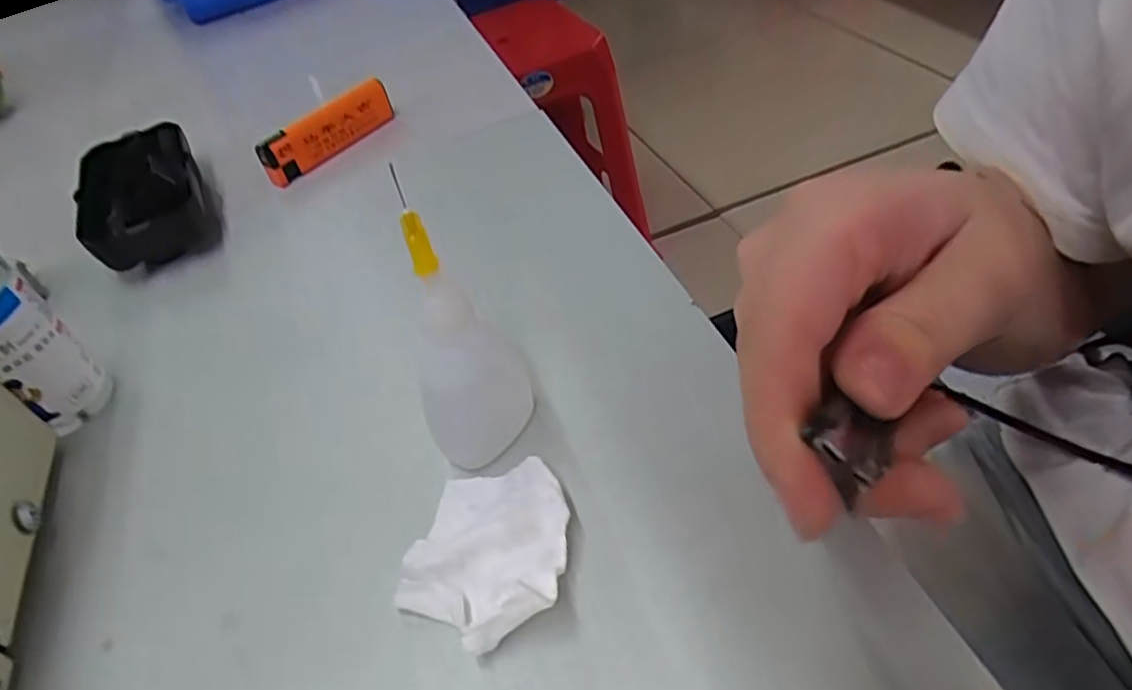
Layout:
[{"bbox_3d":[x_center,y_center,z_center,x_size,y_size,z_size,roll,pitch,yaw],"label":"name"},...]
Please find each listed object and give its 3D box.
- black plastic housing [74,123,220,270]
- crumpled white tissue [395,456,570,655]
[{"bbox_3d":[-0.211,-0.076,0.347,0.054,0.037,0.102,-24,45,-16],"label":"black plastic housing"},{"bbox_3d":[-0.022,0.057,0.192,0.043,0.016,0.053,1,46,12],"label":"crumpled white tissue"}]

